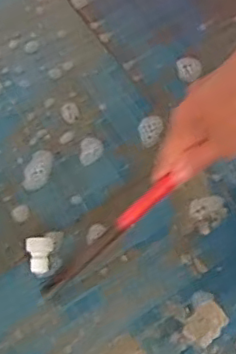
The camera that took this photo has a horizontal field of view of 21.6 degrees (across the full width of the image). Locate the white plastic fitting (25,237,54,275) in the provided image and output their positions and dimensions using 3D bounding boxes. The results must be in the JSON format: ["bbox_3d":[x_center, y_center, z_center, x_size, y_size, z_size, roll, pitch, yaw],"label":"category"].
[{"bbox_3d":[-0.070,0.069,0.544,0.024,0.021,0.029,4,71,3],"label":"white plastic fitting"}]

